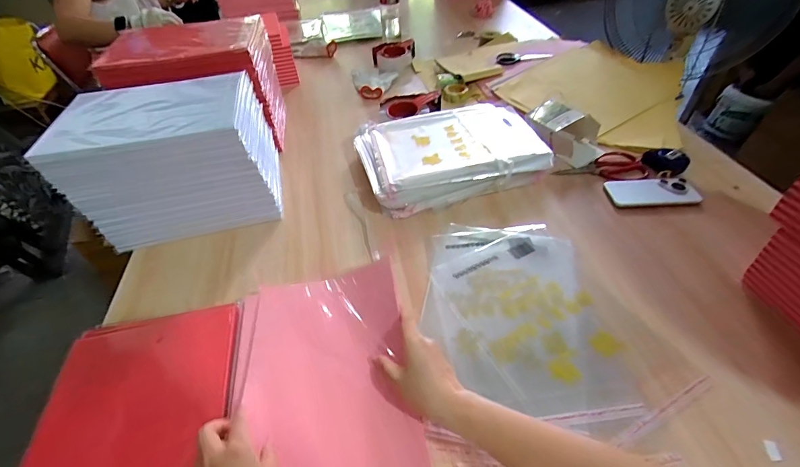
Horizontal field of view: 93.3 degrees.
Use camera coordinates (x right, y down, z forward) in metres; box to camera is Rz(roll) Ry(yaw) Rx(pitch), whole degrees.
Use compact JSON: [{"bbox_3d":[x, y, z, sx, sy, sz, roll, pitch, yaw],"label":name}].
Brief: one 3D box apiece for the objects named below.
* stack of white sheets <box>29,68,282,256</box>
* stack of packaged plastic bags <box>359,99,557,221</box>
[{"bbox_3d":[-0.409,-0.142,0.724,0.302,0.217,0.224,-11,45,-7],"label":"stack of white sheets"},{"bbox_3d":[0.109,-0.182,0.833,0.382,0.064,0.280,-16,46,-12],"label":"stack of packaged plastic bags"}]

